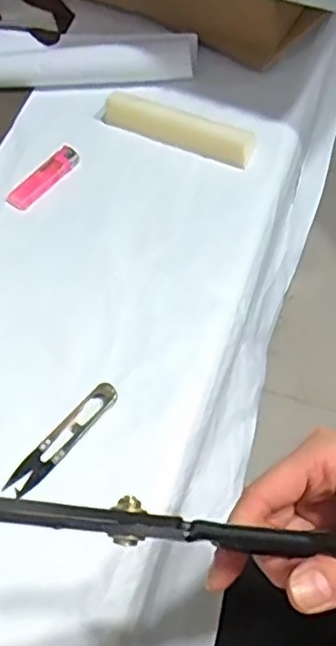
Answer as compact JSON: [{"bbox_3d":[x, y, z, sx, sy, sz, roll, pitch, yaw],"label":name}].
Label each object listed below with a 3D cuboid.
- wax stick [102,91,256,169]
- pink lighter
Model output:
[{"bbox_3d":[0.009,-0.183,0.612,0.151,0.016,0.031,26,64,19],"label":"wax stick"},{"bbox_3d":[-0.115,-0.136,0.614,0.020,0.011,0.078,35,67,23],"label":"pink lighter"}]

